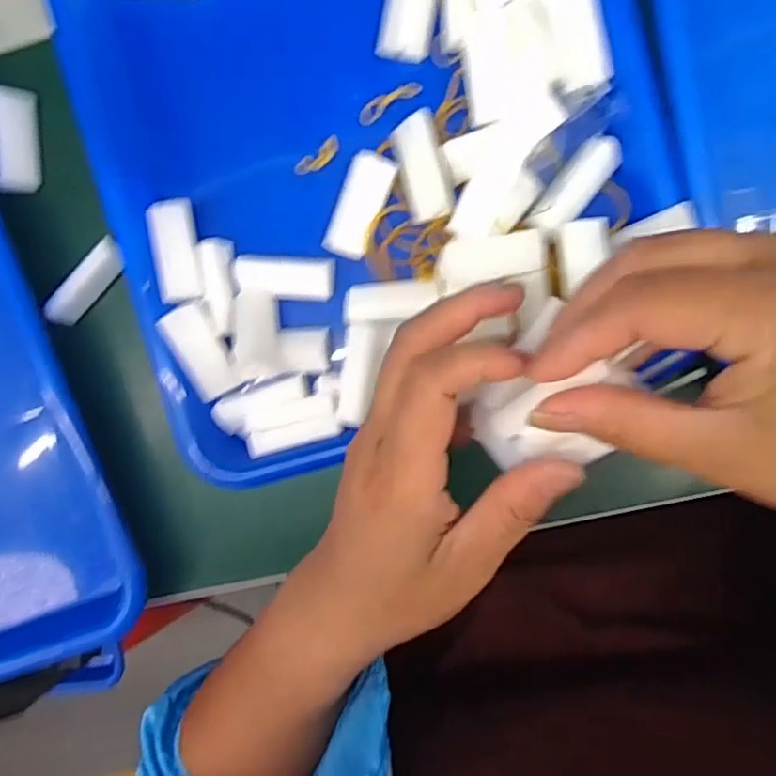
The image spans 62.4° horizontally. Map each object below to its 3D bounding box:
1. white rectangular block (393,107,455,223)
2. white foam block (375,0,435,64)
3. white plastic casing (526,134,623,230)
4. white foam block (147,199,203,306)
[{"bbox_3d":[0.017,-0.102,0.298,0.022,0.009,0.047,-13,96,26],"label":"white rectangular block"},{"bbox_3d":[0.010,-0.177,0.295,0.023,0.010,0.047,11,96,5],"label":"white foam block"},{"bbox_3d":[0.085,-0.091,0.287,0.017,0.013,0.049,39,98,2],"label":"white plastic casing"},{"bbox_3d":[-0.102,-0.066,0.309,0.021,0.008,0.048,-10,93,-13],"label":"white foam block"}]

